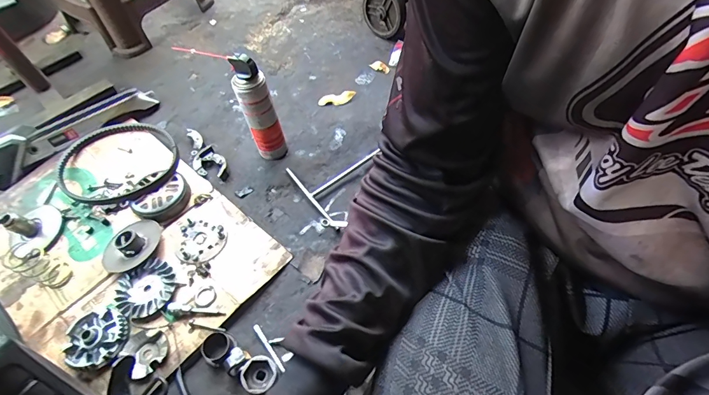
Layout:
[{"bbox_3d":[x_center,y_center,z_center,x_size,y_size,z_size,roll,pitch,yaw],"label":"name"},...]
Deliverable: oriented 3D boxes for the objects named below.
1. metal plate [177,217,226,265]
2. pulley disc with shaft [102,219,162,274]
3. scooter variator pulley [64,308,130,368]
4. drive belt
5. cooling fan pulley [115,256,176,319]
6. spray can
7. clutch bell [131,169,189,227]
[{"bbox_3d":[-0.305,0.085,0.761,0.093,0.008,0.097,-2,55,2],"label":"metal plate"},{"bbox_3d":[-0.438,0.092,0.759,0.100,0.033,0.115,17,58,15],"label":"pulley disc with shaft"},{"bbox_3d":[-0.444,0.239,0.664,0.099,0.020,0.094,-2,55,2],"label":"scooter variator pulley"},{"bbox_3d":[-0.534,-0.081,0.872,0.306,0.036,0.235,3,55,6],"label":"drive belt"},{"bbox_3d":[-0.384,0.167,0.707,0.104,0.016,0.096,-2,55,2],"label":"cooling fan pulley"},{"bbox_3d":[-0.195,-0.173,0.805,0.063,0.239,0.051,-16,56,-8],"label":"spray can"},{"bbox_3d":[-0.412,-0.005,0.817,0.113,0.035,0.110,17,58,15],"label":"clutch bell"}]

